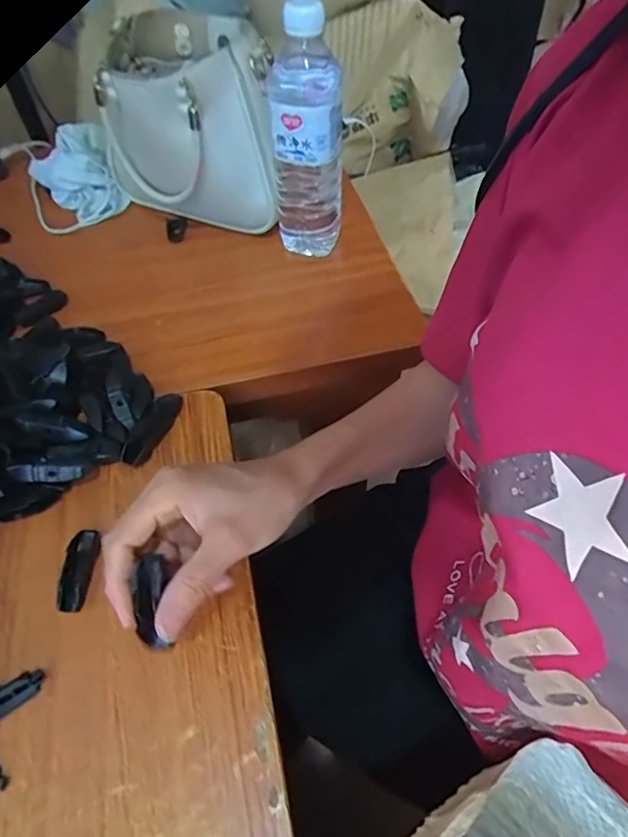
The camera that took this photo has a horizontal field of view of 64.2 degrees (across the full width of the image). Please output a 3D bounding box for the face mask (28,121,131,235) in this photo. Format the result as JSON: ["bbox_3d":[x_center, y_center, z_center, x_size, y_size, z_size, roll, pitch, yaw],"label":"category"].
[{"bbox_3d":[-0.303,-0.305,0.622,0.108,0.067,0.152,-24,57,-16],"label":"face mask"}]

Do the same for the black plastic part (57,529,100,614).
[{"bbox_3d":[-0.156,0.102,0.336,0.019,0.019,0.051,1,54,2],"label":"black plastic part"}]

